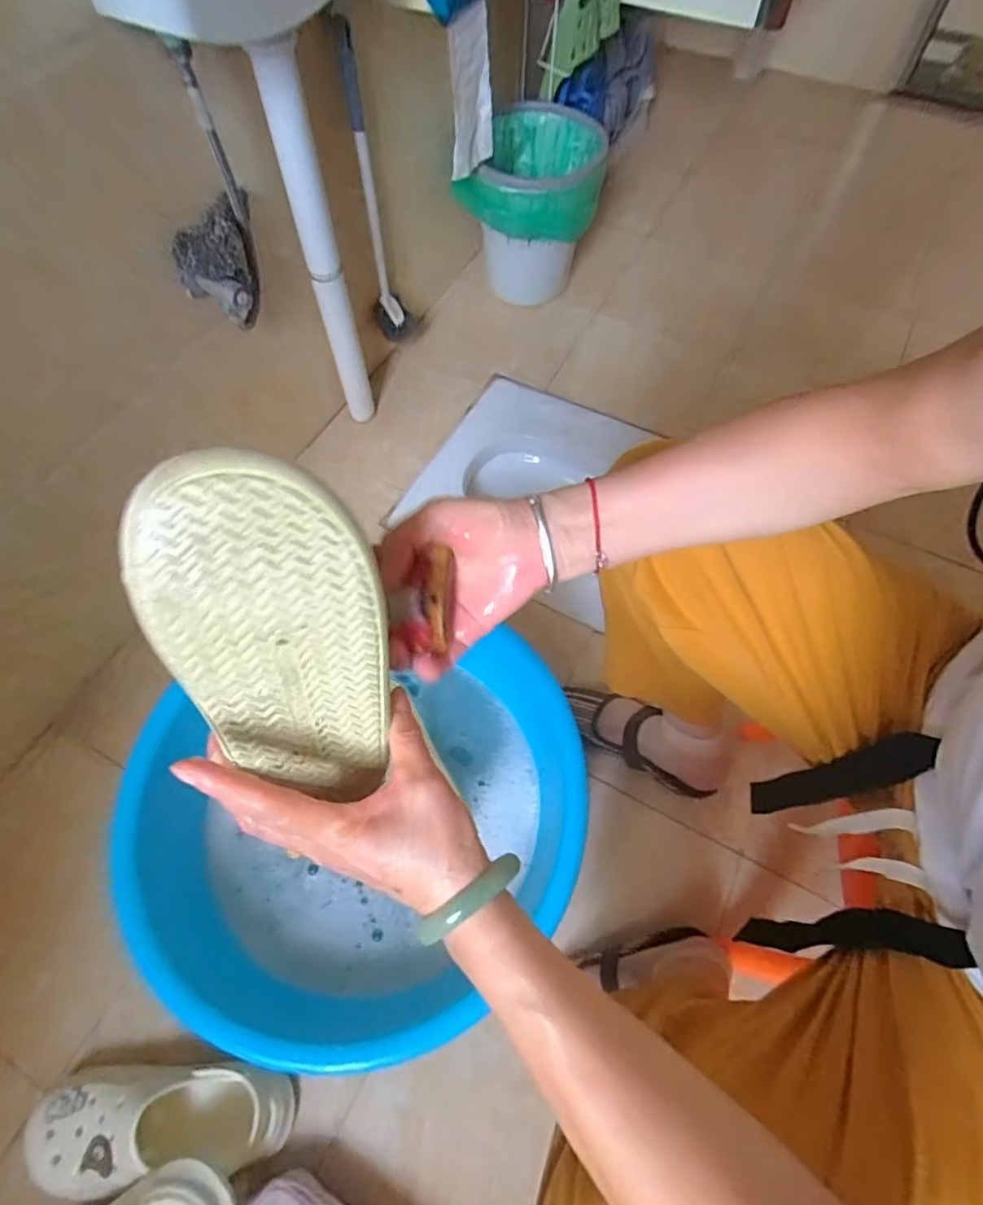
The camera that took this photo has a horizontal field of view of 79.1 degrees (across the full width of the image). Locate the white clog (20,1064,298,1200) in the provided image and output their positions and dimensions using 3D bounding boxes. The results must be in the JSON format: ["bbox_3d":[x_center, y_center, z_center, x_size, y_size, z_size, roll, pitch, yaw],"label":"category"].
[{"bbox_3d":[-0.336,0.532,0.606,0.249,0.077,0.092,-3,62,-1],"label":"white clog"}]

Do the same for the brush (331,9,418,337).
[{"bbox_3d":[-0.182,-0.630,0.962,0.055,0.463,0.092,3,62,2],"label":"brush"}]

